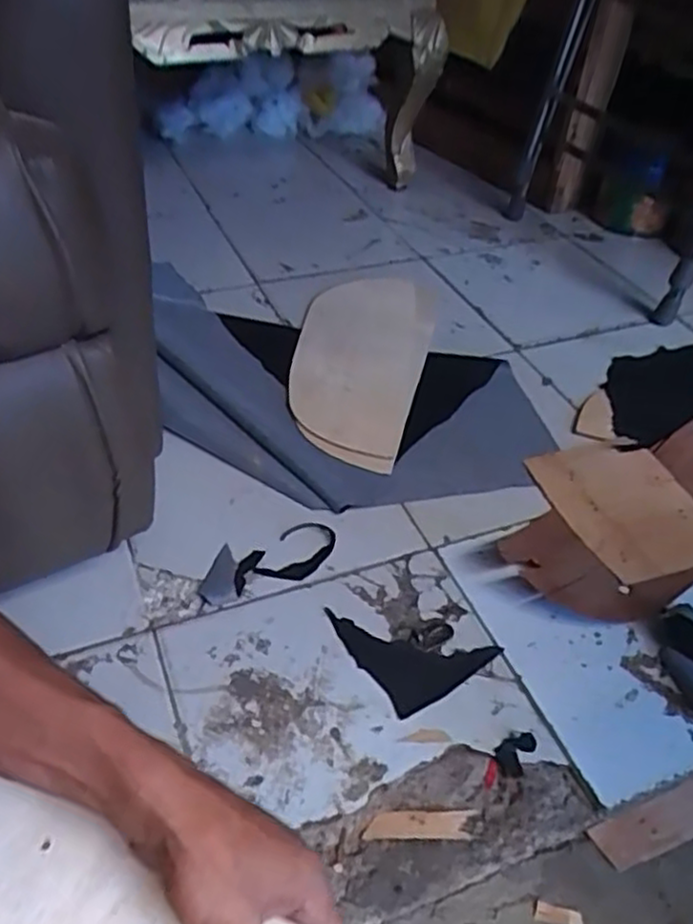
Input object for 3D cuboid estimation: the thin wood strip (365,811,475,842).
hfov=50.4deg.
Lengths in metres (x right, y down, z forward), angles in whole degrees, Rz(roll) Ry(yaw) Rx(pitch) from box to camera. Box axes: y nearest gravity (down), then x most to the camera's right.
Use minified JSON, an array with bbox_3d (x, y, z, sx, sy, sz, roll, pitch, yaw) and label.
[{"bbox_3d":[0.057,0.288,0.584,0.085,0.004,0.023,1,43,-4],"label":"thin wood strip"}]

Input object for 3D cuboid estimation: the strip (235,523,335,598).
[{"bbox_3d":[-0.066,0.098,0.759,0.121,0.009,0.059,-25,51,-28],"label":"strip"}]

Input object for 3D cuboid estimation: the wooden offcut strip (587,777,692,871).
[{"bbox_3d":[0.266,0.290,0.602,0.140,0.007,0.038,-13,46,-17],"label":"wooden offcut strip"}]

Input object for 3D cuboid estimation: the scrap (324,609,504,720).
[{"bbox_3d":[0.061,0.168,0.700,0.115,0.005,0.124,-23,50,-27],"label":"scrap"}]

